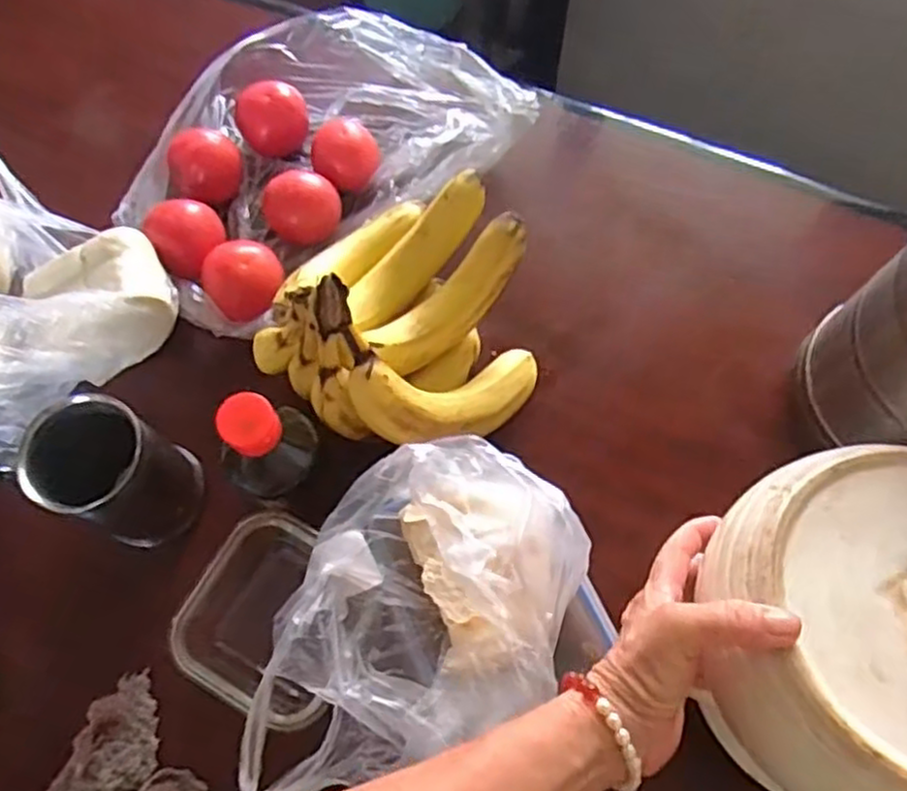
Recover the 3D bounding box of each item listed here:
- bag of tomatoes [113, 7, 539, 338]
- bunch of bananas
[{"bbox_3d":[-0.117,-0.195,0.596,0.310,0.058,0.216,-40,75,-14],"label":"bag of tomatoes"},{"bbox_3d":[-0.027,-0.058,0.491,0.171,0.101,0.191,26,72,9],"label":"bunch of bananas"}]

